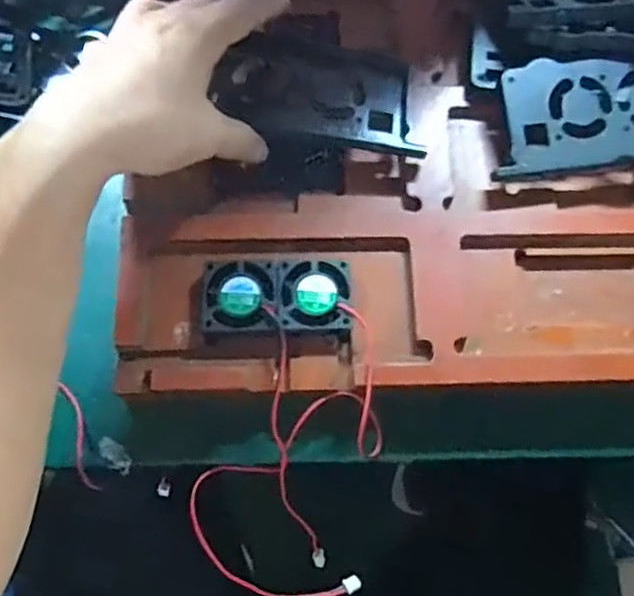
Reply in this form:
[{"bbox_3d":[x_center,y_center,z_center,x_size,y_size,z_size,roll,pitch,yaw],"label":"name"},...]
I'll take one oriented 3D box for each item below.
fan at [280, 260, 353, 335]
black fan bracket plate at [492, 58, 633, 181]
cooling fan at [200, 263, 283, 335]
[{"bbox_3d":[-0.001,0.001,0.367,0.037,0.013,0.039,-1,73,-1],"label":"fan"},{"bbox_3d":[0.173,-0.106,0.386,0.140,0.015,0.063,-6,73,-3],"label":"black fan bracket plate"},{"bbox_3d":[-0.040,0.001,0.365,0.040,0.015,0.038,-1,73,-1],"label":"cooling fan"}]

